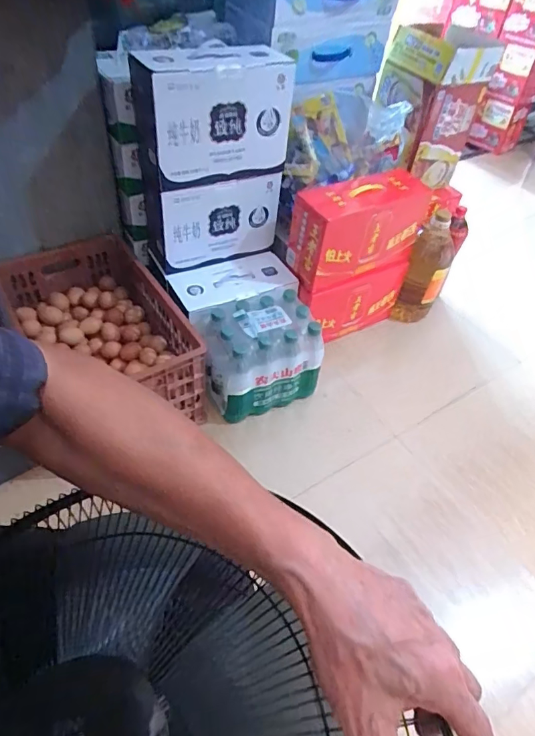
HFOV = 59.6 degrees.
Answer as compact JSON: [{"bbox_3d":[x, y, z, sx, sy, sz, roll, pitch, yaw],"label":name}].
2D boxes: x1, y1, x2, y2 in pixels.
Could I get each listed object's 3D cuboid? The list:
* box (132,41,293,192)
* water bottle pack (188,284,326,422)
[{"bbox_3d":[-0.104,-0.517,0.960,0.286,0.209,0.160,-19,54,-21],"label":"box"},{"bbox_3d":[-0.023,-0.038,1.098,0.254,0.198,0.195,-16,53,-20],"label":"water bottle pack"}]

